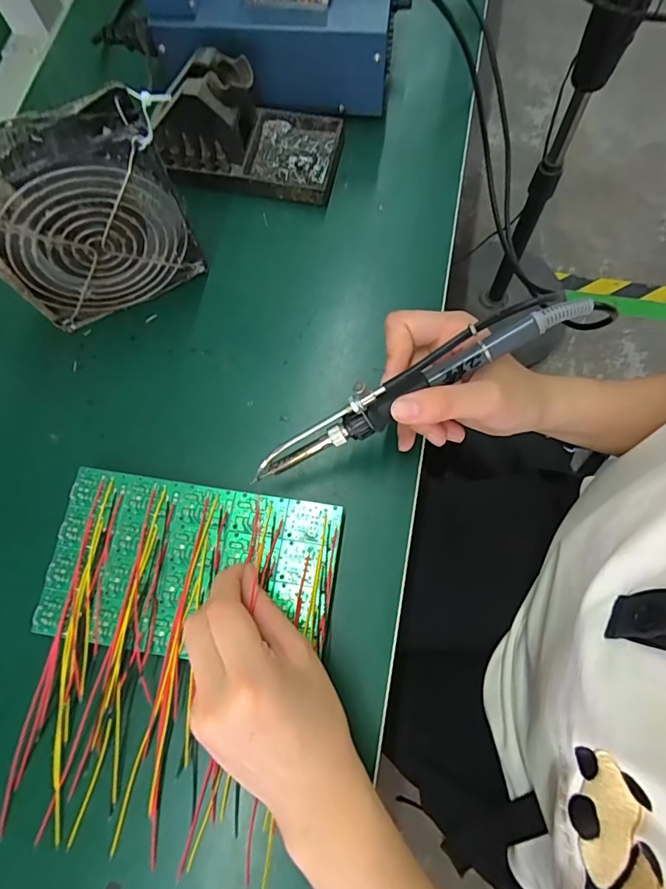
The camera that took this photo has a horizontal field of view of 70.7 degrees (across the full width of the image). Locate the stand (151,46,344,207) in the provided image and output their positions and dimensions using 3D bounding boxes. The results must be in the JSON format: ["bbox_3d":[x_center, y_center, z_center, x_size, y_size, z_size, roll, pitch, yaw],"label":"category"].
[{"bbox_3d":[-0.064,-0.247,0.360,0.134,0.069,0.076,10,74,4],"label":"stand"}]

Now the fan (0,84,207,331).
[{"bbox_3d":[-0.157,-0.142,0.306,0.121,0.122,0.043,-25,75,-6],"label":"fan"}]

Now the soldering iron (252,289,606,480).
[{"bbox_3d":[0.049,-0.033,0.263,0.213,0.036,0.023,-28,75,9],"label":"soldering iron"}]

